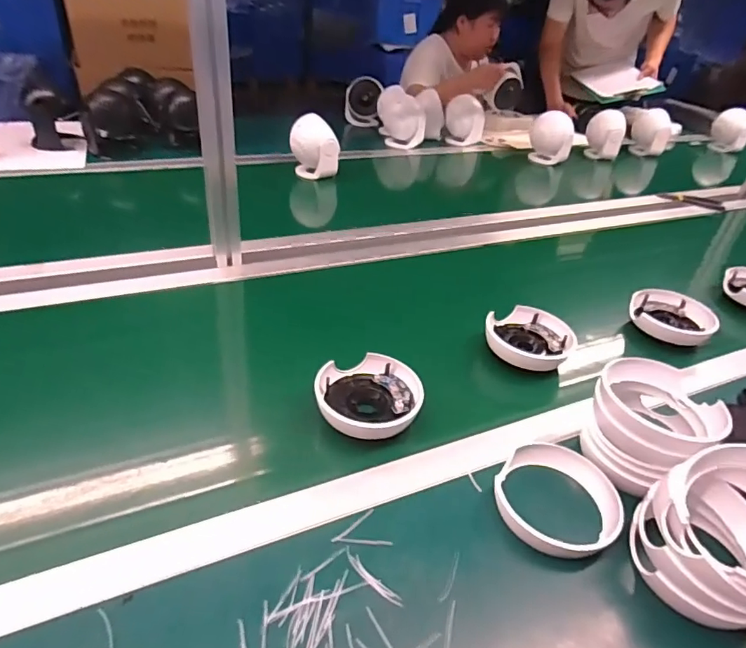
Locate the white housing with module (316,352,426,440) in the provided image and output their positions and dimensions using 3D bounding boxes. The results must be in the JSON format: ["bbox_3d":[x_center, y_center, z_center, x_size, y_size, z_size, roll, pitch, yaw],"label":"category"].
[{"bbox_3d":[-0.006,0.080,0.563,0.112,0.029,0.106,-1,37,-12],"label":"white housing with module"}]

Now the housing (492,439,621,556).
[{"bbox_3d":[0.175,0.166,0.491,0.114,0.030,0.106,5,36,-4],"label":"housing"}]

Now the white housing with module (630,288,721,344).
[{"bbox_3d":[0.450,-0.012,0.762,0.113,0.035,0.092,20,37,16],"label":"white housing with module"}]

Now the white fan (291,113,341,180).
[{"bbox_3d":[-0.131,-0.396,1.150,0.094,0.131,0.092,-11,40,-24],"label":"white fan"}]

